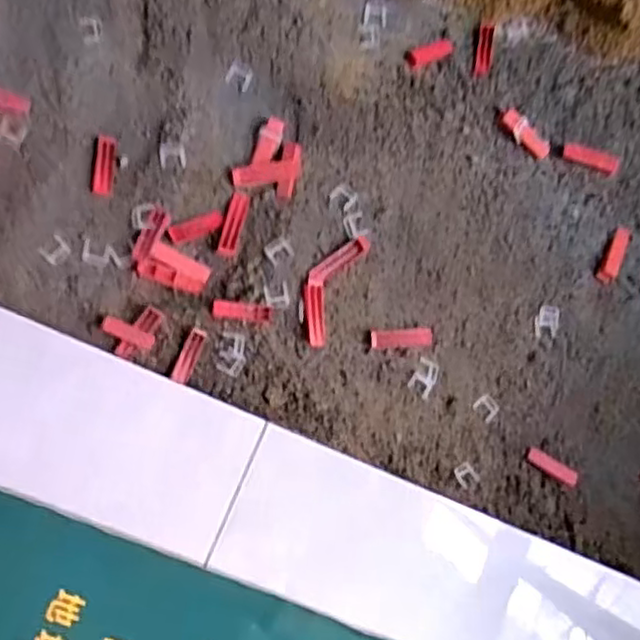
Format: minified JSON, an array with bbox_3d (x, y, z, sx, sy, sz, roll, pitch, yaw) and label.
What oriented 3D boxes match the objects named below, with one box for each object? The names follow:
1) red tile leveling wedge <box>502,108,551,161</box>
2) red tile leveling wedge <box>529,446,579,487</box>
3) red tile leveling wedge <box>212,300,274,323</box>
[{"bbox_3d":[0.295,-0.267,0.973,0.030,0.010,0.085,-42,93,-9],"label":"red tile leveling wedge"},{"bbox_3d":[0.319,0.201,0.934,0.076,0.016,0.024,32,82,-6],"label":"red tile leveling wedge"},{"bbox_3d":[-0.100,-0.011,0.889,0.078,0.009,0.023,5,85,-9],"label":"red tile leveling wedge"}]

